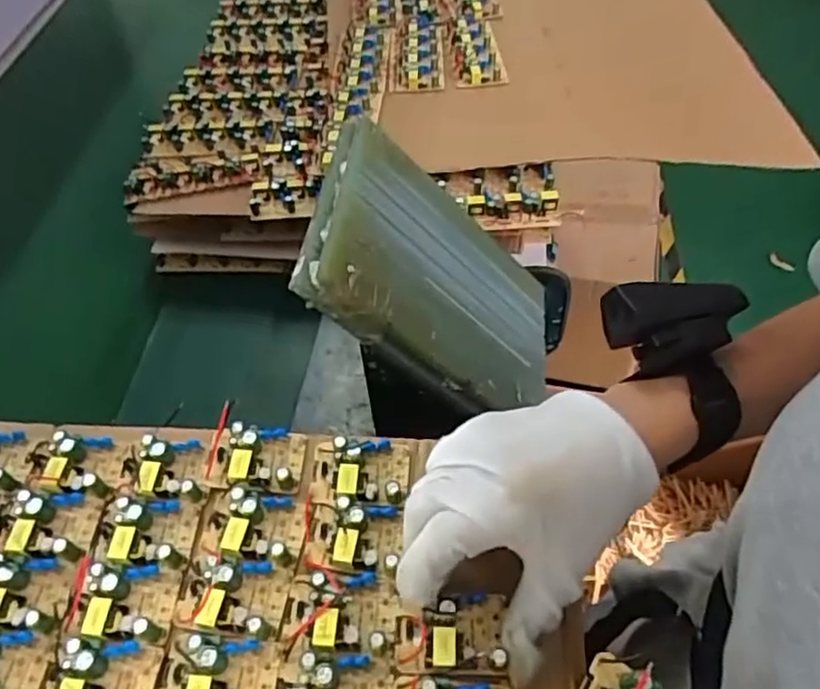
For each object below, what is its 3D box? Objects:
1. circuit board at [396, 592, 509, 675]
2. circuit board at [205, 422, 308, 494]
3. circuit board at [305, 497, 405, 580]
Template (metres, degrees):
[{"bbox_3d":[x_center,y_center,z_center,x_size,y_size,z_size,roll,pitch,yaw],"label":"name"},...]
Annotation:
[{"bbox_3d":[0.019,0.130,0.305,0.049,0.015,0.035,-1,51,2],"label":"circuit board"},{"bbox_3d":[-0.084,0.061,0.360,0.051,0.015,0.037,-1,51,2],"label":"circuit board"},{"bbox_3d":[-0.030,0.092,0.331,0.049,0.018,0.035,2,51,4],"label":"circuit board"}]

